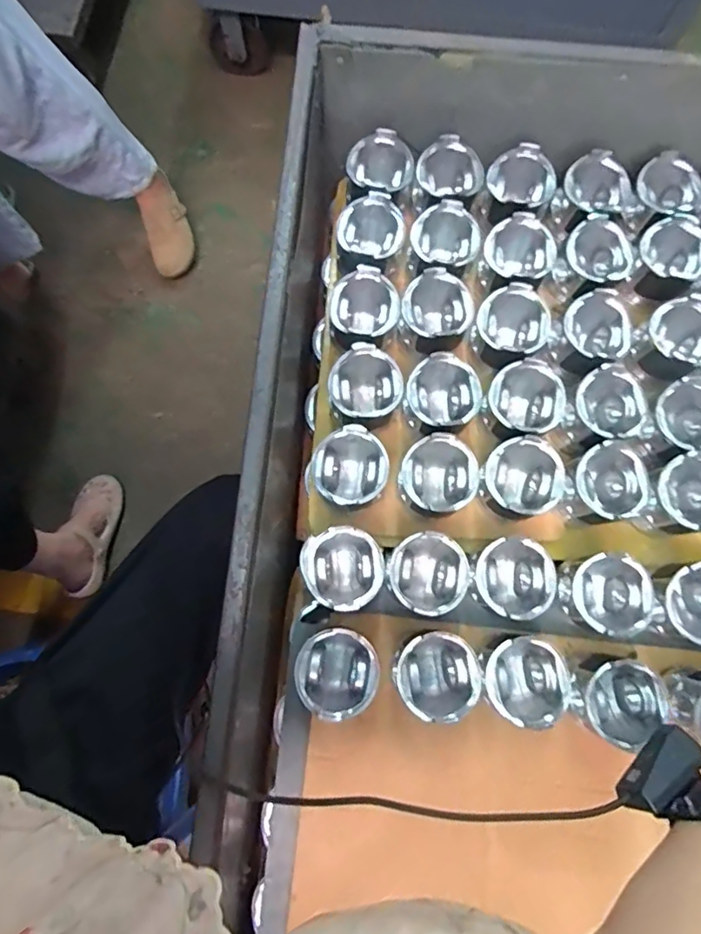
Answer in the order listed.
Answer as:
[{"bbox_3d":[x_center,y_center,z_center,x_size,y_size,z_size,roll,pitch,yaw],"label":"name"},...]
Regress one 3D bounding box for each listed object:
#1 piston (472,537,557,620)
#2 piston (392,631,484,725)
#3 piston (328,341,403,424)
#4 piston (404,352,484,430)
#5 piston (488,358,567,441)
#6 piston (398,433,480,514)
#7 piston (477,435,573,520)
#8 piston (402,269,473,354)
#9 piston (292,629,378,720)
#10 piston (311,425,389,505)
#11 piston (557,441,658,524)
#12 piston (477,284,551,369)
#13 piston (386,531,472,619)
[{"bbox_3d":[0.175,0.121,0.582,0.082,0.062,0.082,0,77,-1],"label":"piston"},{"bbox_3d":[0.087,0.214,0.558,0.081,0.076,0.083,0,77,-1],"label":"piston"},{"bbox_3d":[0.015,-0.087,0.626,0.078,0.075,0.083,0,77,-1],"label":"piston"},{"bbox_3d":[0.105,-0.078,0.621,0.080,0.068,0.082,0,77,-1],"label":"piston"},{"bbox_3d":[0.197,-0.070,0.623,0.077,0.081,0.082,-12,78,-4],"label":"piston"},{"bbox_3d":[0.097,0.014,0.604,0.082,0.075,0.080,0,77,-1],"label":"piston"},{"bbox_3d":[0.192,0.015,0.599,0.088,0.076,0.082,0,77,-1],"label":"piston"},{"bbox_3d":[0.104,-0.181,0.639,0.080,0.063,0.093,-29,79,-7],"label":"piston"},{"bbox_3d":[-0.014,0.212,0.559,0.081,0.092,0.080,0,77,-1],"label":"piston"},{"bbox_3d":[-0.002,0.006,0.608,0.085,0.081,0.085,-5,77,-2],"label":"piston"},{"bbox_3d":[0.284,0.026,0.606,0.085,0.081,0.085,0,77,-1],"label":"piston"},{"bbox_3d":[0.182,-0.160,0.622,0.083,0.067,0.080,0,77,-1],"label":"piston"},{"bbox_3d":[0.083,0.119,0.586,0.081,0.066,0.083,0,77,-1],"label":"piston"}]

